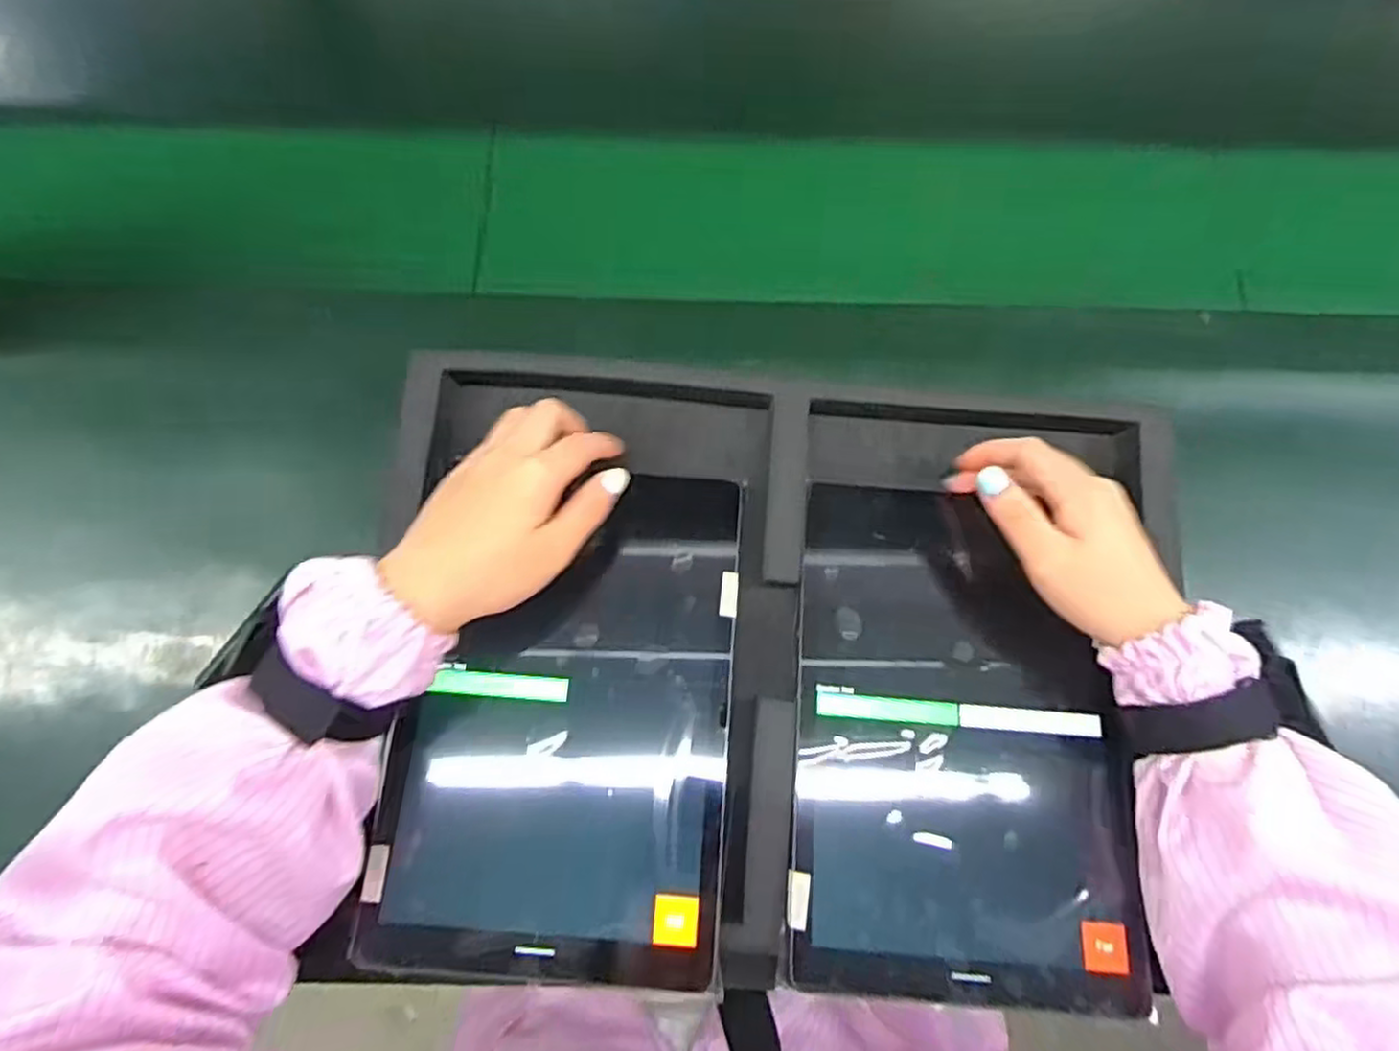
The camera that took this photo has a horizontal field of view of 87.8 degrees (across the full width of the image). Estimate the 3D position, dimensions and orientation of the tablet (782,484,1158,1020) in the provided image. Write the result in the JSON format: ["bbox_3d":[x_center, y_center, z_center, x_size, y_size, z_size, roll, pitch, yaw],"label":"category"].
[{"bbox_3d":[0.131,0.101,0.374,0.160,0.010,0.246,5,72,2],"label":"tablet"}]

